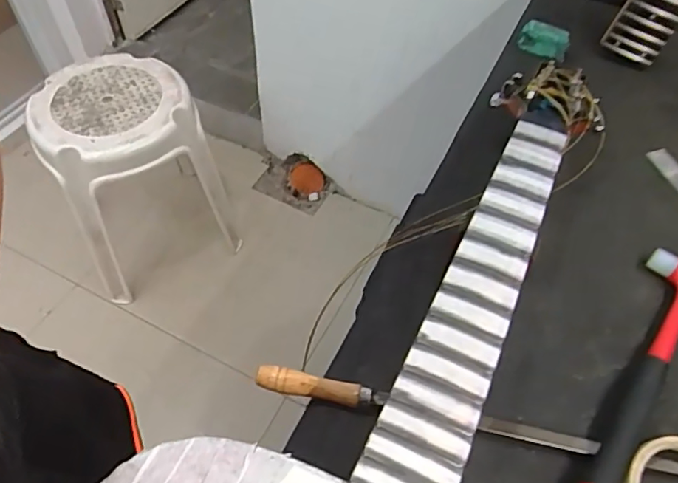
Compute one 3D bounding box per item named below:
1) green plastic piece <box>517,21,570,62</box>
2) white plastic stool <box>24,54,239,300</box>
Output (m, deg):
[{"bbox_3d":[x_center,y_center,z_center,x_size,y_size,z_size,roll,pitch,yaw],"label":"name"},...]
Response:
[{"bbox_3d":[0.253,-0.247,0.670,0.056,0.035,0.021,33,59,20],"label":"green plastic piece"},{"bbox_3d":[-0.464,-0.159,1.259,0.321,0.425,0.322,-26,59,-20],"label":"white plastic stool"}]

